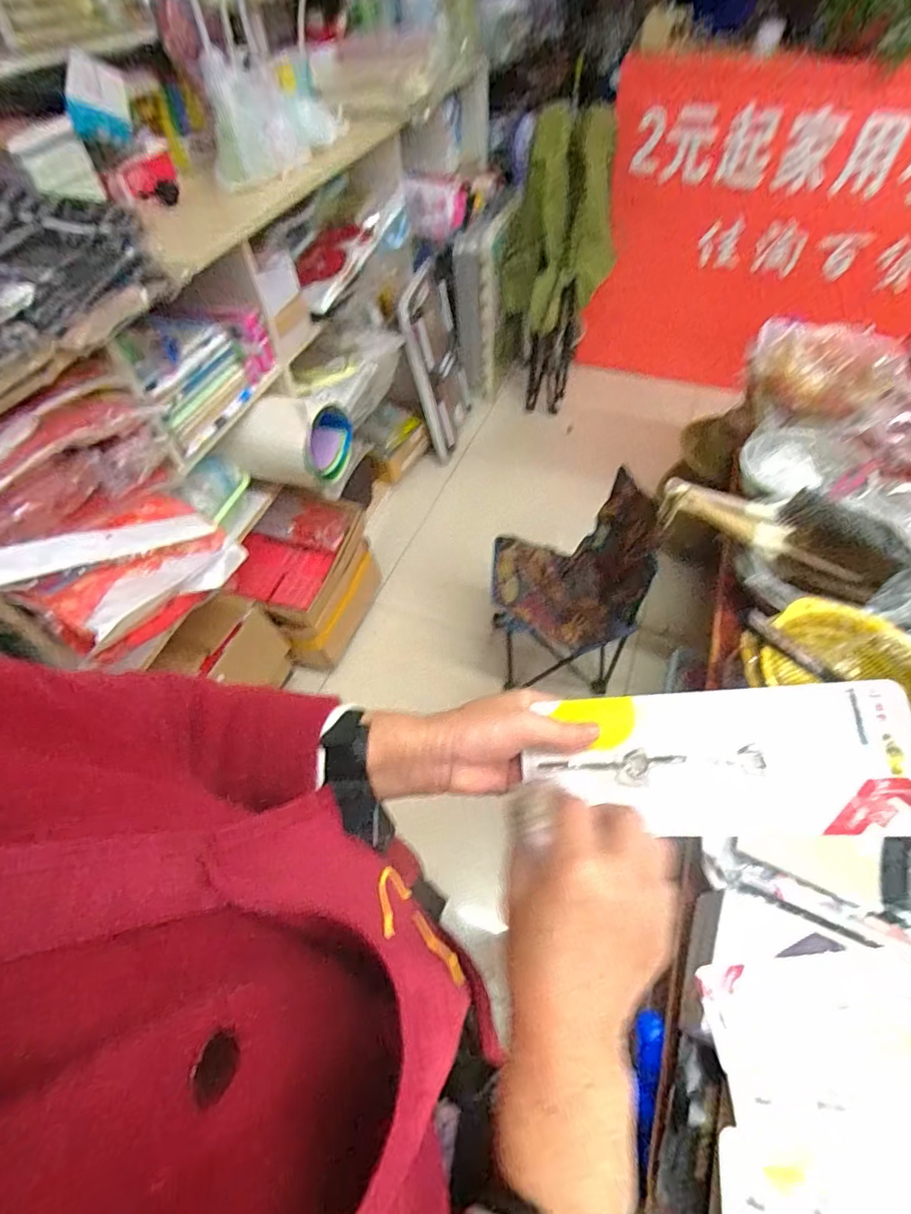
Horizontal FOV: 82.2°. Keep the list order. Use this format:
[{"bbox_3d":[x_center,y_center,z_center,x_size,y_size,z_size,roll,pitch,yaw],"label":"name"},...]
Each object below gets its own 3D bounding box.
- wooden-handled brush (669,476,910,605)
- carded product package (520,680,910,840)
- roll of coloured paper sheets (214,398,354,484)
[{"bbox_3d":[0.616,-0.137,0.998,0.432,0.117,0.192,19,57,15],"label":"wooden-handled brush"},{"bbox_3d":[0.170,0.102,0.343,0.228,0.012,0.090,-6,73,15],"label":"carded product package"},{"bbox_3d":[-0.388,-0.398,1.222,0.278,0.156,0.166,-4,54,-1],"label":"roll of coloured paper sheets"}]

